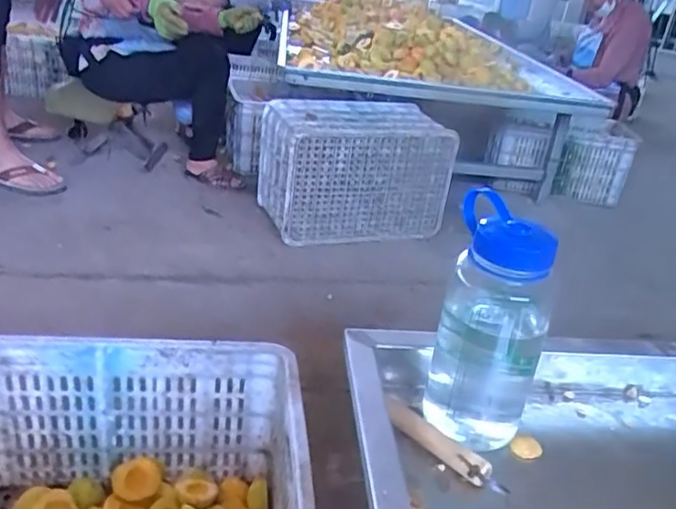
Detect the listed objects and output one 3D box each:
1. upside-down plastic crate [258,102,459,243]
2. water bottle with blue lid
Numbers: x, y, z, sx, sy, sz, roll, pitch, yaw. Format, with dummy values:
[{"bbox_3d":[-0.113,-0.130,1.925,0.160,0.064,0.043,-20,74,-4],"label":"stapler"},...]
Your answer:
[{"bbox_3d":[0.048,-0.246,1.870,0.542,0.375,0.288,-1,28,-16],"label":"upside-down plastic crate"},{"bbox_3d":[0.133,0.073,0.551,0.100,0.224,0.089,18,29,20],"label":"water bottle with blue lid"}]

